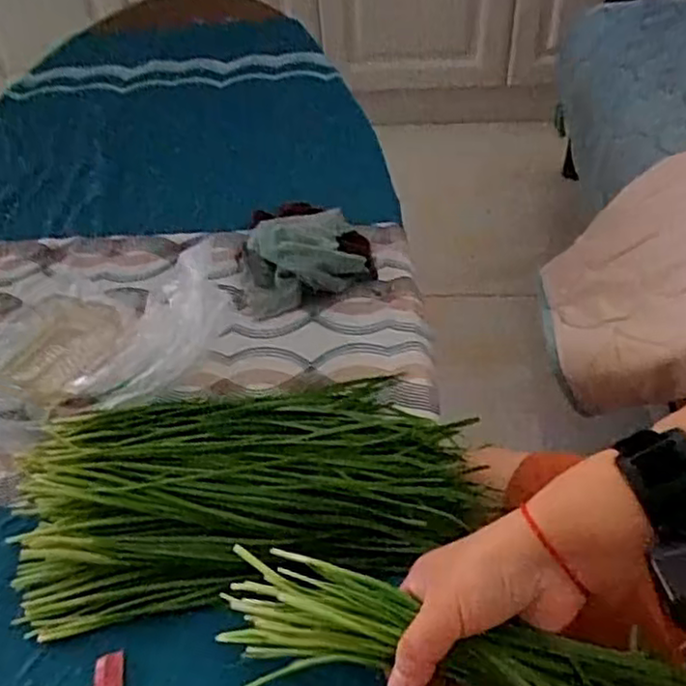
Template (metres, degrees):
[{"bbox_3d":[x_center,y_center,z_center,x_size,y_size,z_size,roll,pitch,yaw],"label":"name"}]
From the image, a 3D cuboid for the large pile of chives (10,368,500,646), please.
[{"bbox_3d":[-0.069,0.104,0.522,0.330,0.049,0.164,-9,50,-7],"label":"large pile of chives"}]

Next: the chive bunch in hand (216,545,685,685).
[{"bbox_3d":[0.064,0.176,0.389,0.290,0.045,0.063,8,49,18],"label":"chive bunch in hand"}]

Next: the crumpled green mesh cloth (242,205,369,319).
[{"bbox_3d":[-0.043,-0.081,0.673,0.123,0.064,0.085,-18,50,-12],"label":"crumpled green mesh cloth"}]

